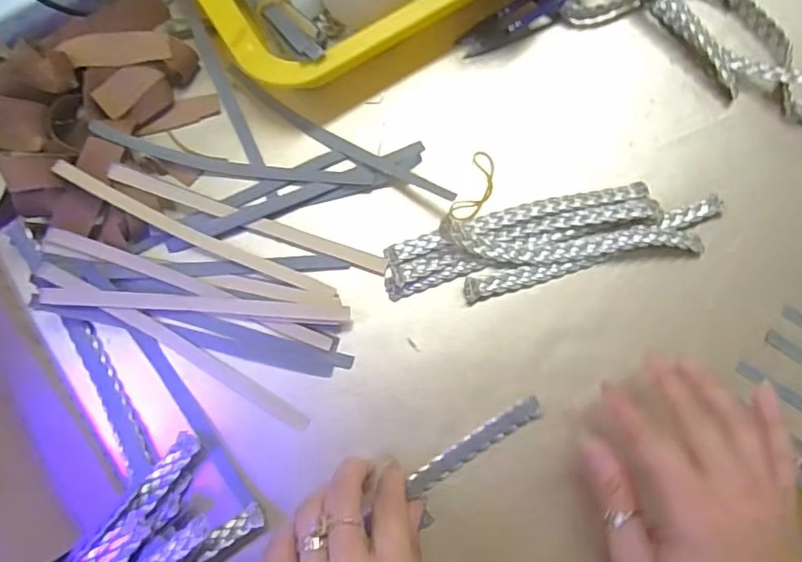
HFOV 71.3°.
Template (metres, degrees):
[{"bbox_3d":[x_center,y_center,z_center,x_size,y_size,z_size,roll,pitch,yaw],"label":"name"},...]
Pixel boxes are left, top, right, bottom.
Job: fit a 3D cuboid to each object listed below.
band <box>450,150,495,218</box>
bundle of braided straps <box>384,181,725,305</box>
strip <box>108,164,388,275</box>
[{"bbox_3d":[0.048,-0.060,0.355,0.020,0.004,0.049,24,79,4],"label":"band"},{"bbox_3d":[0.094,-0.027,0.343,0.205,0.019,0.051,-11,79,-3],"label":"bundle of braided straps"},{"bbox_3d":[-0.090,-0.038,0.339,0.170,0.021,0.011,19,79,3],"label":"strip"}]

